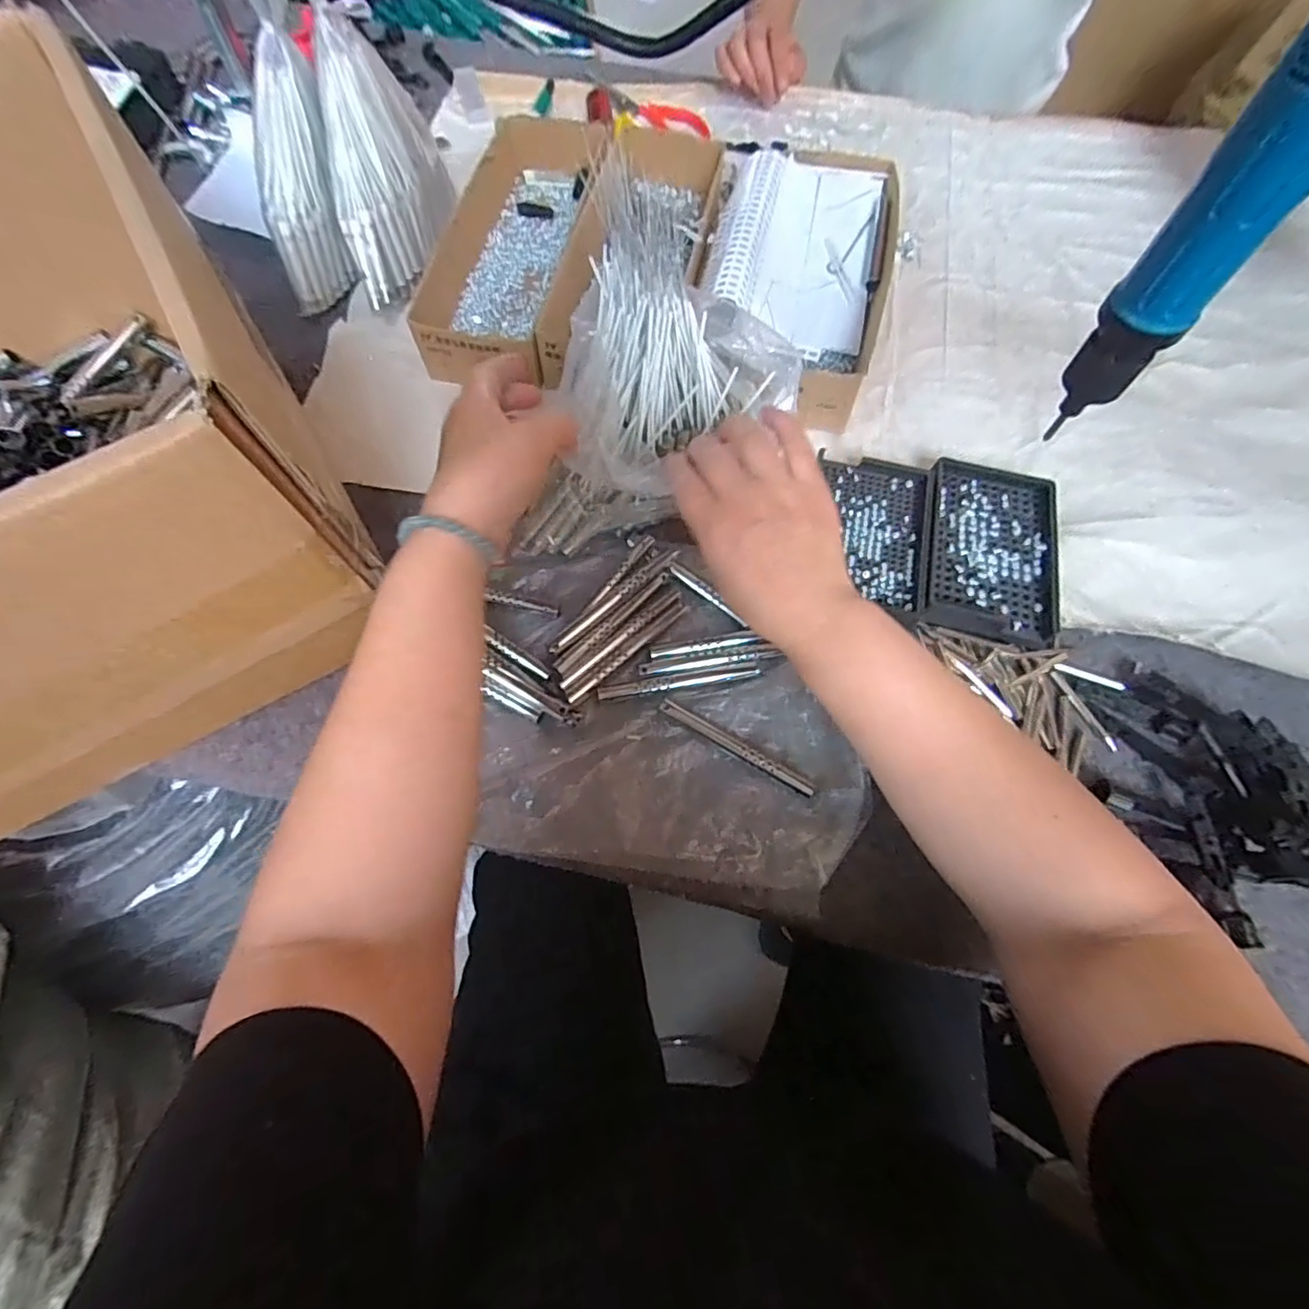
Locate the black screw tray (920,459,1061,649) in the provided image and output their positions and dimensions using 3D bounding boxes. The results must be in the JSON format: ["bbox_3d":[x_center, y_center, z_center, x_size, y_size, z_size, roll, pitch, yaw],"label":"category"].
[{"bbox_3d":[0.247,-0.079,0.424,0.090,0.023,0.146,15,68,5],"label":"black screw tray"}]

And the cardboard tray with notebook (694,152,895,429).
[{"bbox_3d":[0.125,-0.340,0.521,0.162,0.063,0.309,10,67,4],"label":"cardboard tray with notebook"}]

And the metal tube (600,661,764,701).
[{"bbox_3d":[0.018,0.018,0.393,0.110,0.009,0.011,-10,68,-5],"label":"metal tube"}]

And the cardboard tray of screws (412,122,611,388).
[{"bbox_3d":[-0.131,-0.383,0.529,0.101,0.050,0.313,5,68,1],"label":"cardboard tray of screws"}]

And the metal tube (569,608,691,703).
[{"bbox_3d":[-0.016,-0.001,0.399,0.106,0.007,0.007,-40,74,-16],"label":"metal tube"}]

